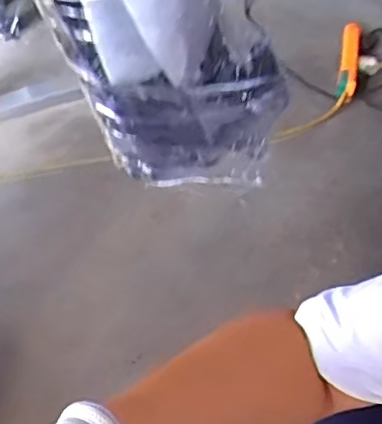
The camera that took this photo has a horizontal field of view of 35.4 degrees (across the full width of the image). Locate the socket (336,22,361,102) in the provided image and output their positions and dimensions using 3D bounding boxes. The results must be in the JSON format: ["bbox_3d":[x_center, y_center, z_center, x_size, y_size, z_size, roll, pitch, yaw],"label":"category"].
[{"bbox_3d":[0.314,-0.299,1.184,0.035,0.039,0.179,7,70,10],"label":"socket"}]

